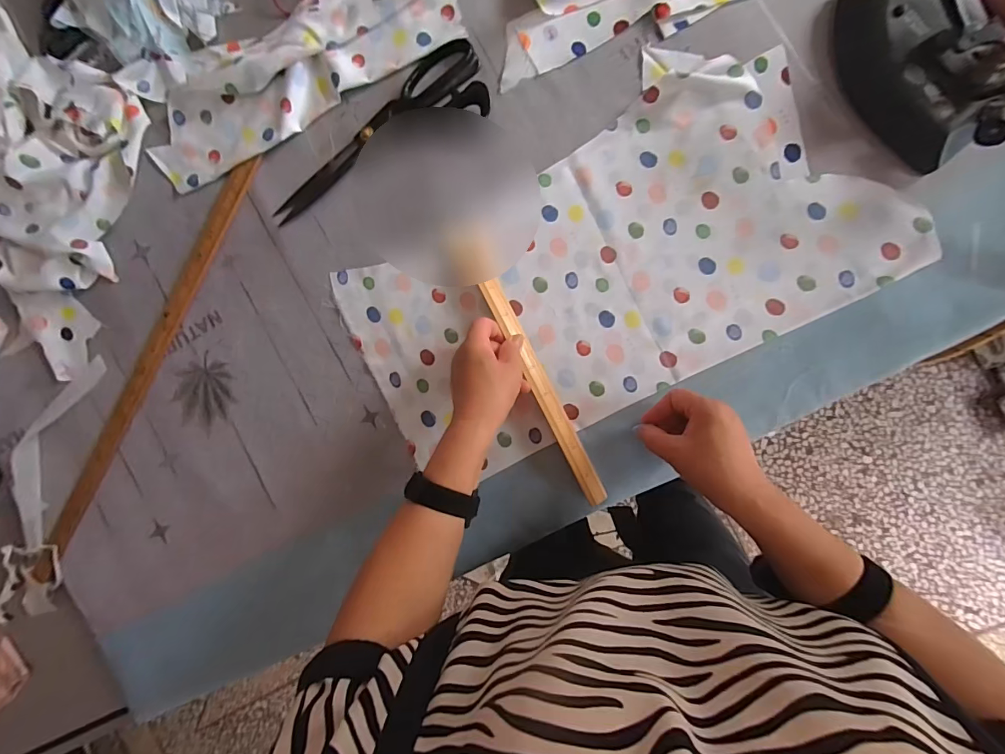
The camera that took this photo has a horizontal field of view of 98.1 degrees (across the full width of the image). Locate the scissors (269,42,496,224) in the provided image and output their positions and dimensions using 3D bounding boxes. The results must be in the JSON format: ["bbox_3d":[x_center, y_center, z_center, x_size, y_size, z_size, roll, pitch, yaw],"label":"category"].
[{"bbox_3d":[-0.156,-0.290,0.518,0.297,0.014,0.095,-26,87,8],"label":"scissors"}]

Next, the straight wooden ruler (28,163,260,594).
[{"bbox_3d":[-0.480,0.003,0.578,0.034,0.006,0.633,32,96,7],"label":"straight wooden ruler"}]

